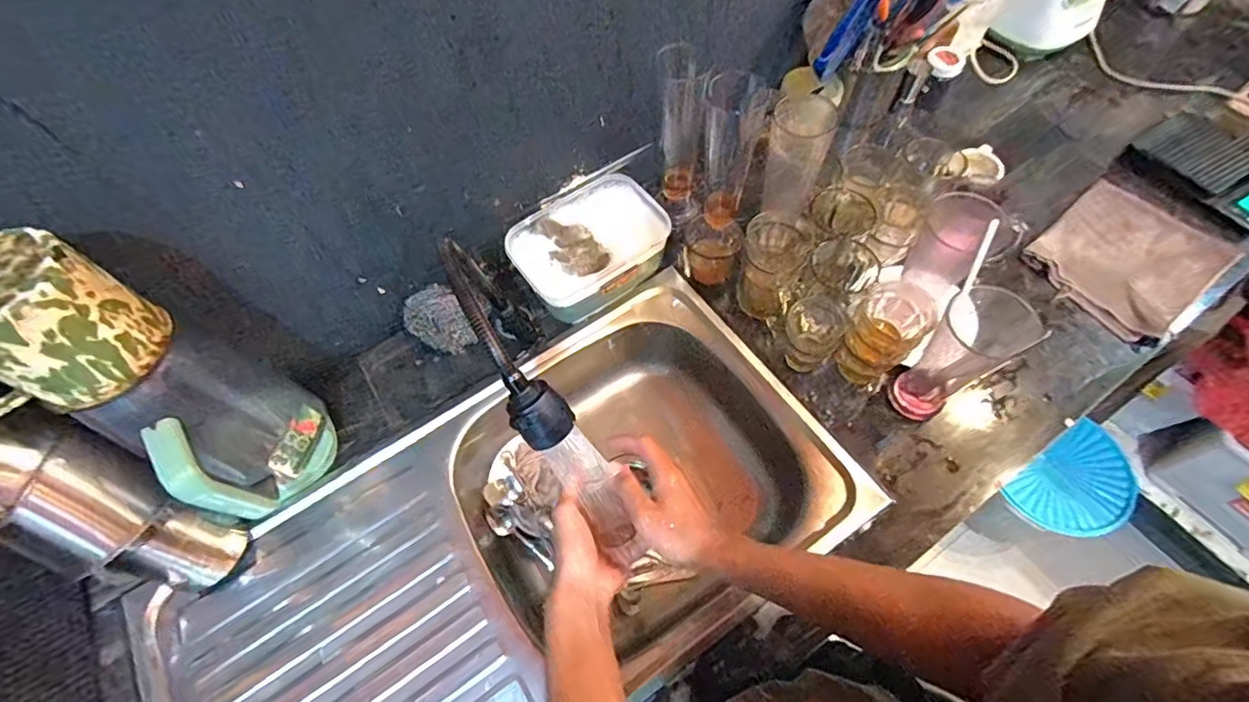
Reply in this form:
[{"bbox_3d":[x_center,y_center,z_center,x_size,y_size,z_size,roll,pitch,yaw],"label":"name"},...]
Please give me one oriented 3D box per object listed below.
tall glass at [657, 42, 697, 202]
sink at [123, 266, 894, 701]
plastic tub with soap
[{"bbox_3d":[0.072,-0.288,0.689,0.056,0.204,0.043,2,62,4],"label":"tall glass"},{"bbox_3d":[-0.124,0.245,0.640,0.743,0.138,0.399,-32,65,-13],"label":"sink"},{"bbox_3d":[-0.048,-0.133,0.725,0.203,0.094,0.143,-36,66,-15],"label":"plastic tub with soap"}]

